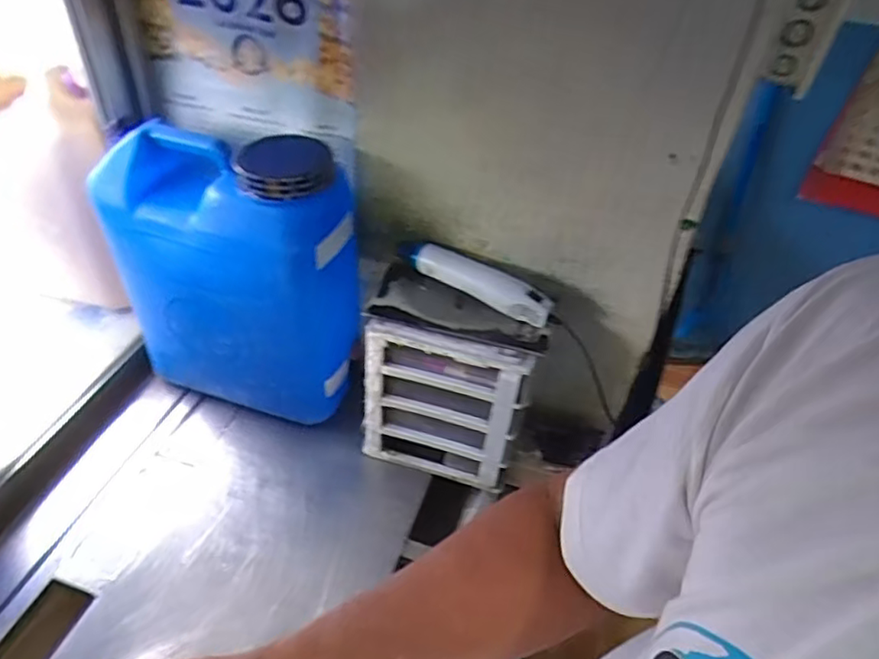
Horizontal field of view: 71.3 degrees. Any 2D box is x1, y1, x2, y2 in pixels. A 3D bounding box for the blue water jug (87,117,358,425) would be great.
[{"bbox_3d":[-0.279,-0.073,0.862,0.315,0.374,0.159,12,44,11],"label":"blue water jug"}]

